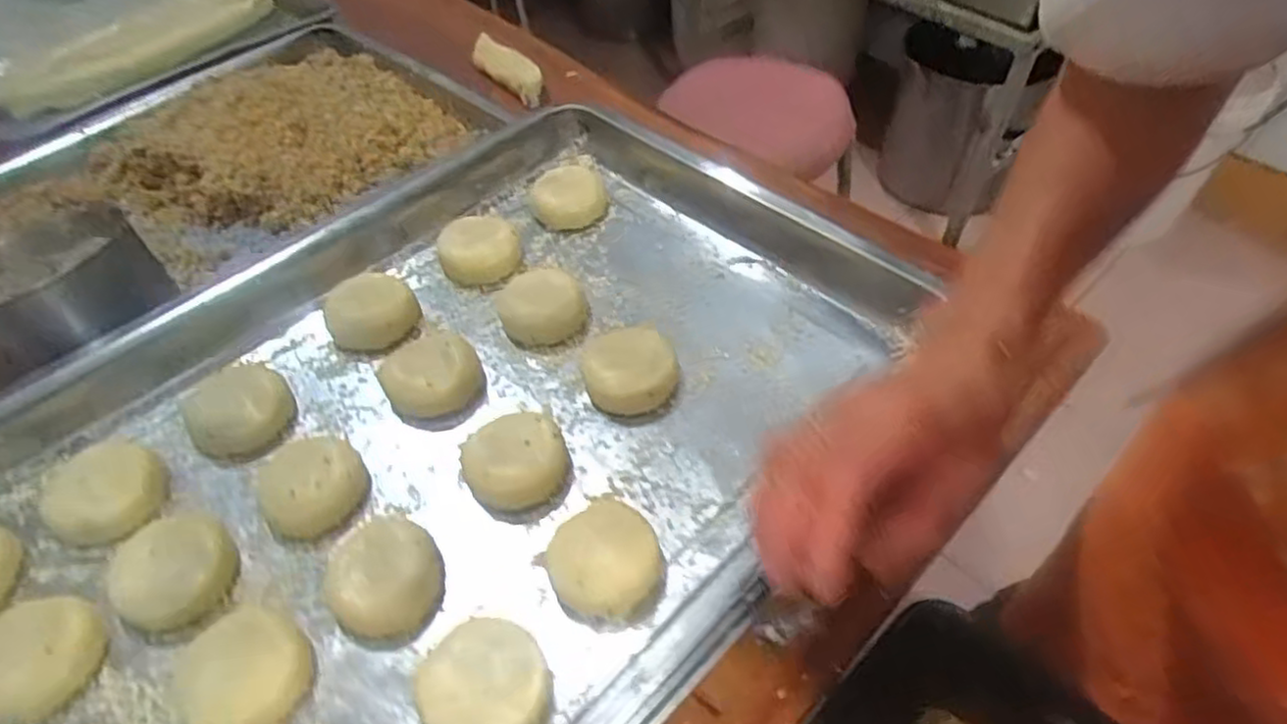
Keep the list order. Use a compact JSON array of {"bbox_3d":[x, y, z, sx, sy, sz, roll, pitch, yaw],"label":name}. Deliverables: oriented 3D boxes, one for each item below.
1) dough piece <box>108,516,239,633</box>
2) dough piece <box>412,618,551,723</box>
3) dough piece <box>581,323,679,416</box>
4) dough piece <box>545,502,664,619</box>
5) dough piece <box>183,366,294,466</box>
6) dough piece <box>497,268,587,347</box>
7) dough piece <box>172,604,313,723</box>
[{"bbox_3d":[-0.255,0.113,0.395,0.056,0.017,0.061,-26,54,-19],"label":"dough piece"},{"bbox_3d":[-0.076,0.155,0.344,0.058,0.021,0.059,-1,50,1],"label":"dough piece"},{"bbox_3d":[-0.009,0.006,0.464,0.058,0.030,0.053,-15,51,-10],"label":"dough piece"},{"bbox_3d":[-0.022,0.103,0.380,0.054,0.019,0.057,-1,50,1],"label":"dough piece"},{"bbox_3d":[-0.257,0.029,0.460,0.061,0.022,0.060,-1,50,1],"label":"dough piece"},{"bbox_3d":[-0.071,-0.038,0.507,0.057,0.023,0.051,-17,51,-12],"label":"dough piece"},{"bbox_3d":[-0.199,0.154,0.359,0.058,0.016,0.058,-1,50,1],"label":"dough piece"}]

